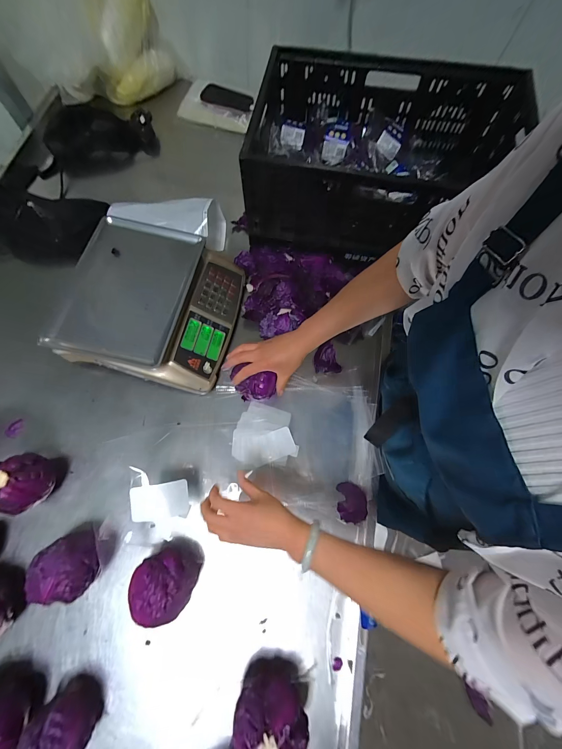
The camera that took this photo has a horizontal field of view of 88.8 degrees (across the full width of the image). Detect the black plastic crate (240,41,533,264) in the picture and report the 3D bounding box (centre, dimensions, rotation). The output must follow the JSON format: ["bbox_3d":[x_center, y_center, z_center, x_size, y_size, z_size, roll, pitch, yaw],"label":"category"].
[{"bbox_3d":[0.236,-0.524,0.708,0.632,0.205,0.409,11,72,0],"label":"black plastic crate"}]

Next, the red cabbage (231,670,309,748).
[{"bbox_3d":[-0.020,0.560,0.456,0.115,0.108,0.112,1,72,-3],"label":"red cabbage"}]

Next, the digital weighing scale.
[{"bbox_3d":[-0.292,-0.164,0.659,0.359,0.114,0.352,11,74,1],"label":"digital weighing scale"}]

